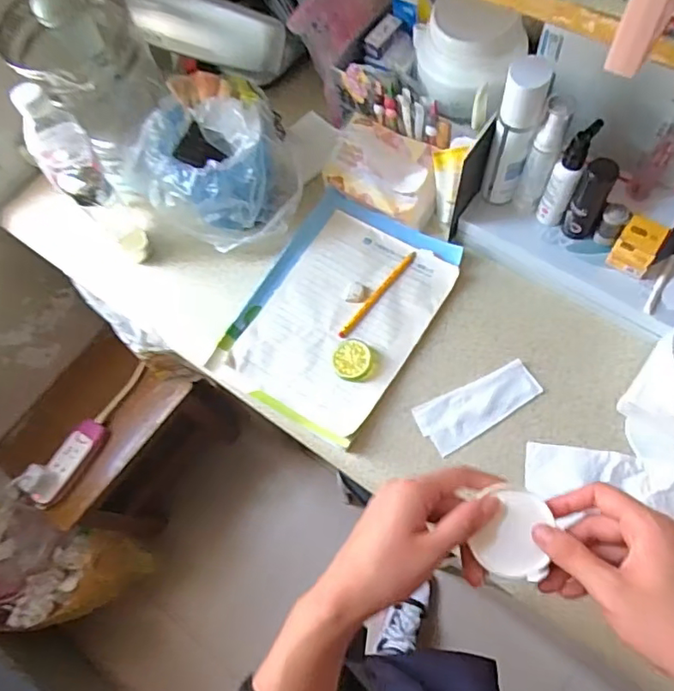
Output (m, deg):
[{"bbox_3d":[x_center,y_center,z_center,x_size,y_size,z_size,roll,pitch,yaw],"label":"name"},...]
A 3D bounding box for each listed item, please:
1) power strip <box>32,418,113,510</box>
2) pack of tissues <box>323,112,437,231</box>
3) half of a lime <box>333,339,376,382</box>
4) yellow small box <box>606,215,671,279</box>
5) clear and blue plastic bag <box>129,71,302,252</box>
[{"bbox_3d":[-0.489,0.214,1.034,0.056,0.032,0.171,39,75,-13],"label":"power strip"},{"bbox_3d":[0.058,-0.221,0.714,0.148,0.061,0.088,32,72,14],"label":"pack of tissues"},{"bbox_3d":[0.020,0.016,0.665,0.048,0.016,0.049,-1,68,1],"label":"half of a lime"},{"bbox_3d":[0.326,-0.108,0.619,0.044,0.048,0.048,28,71,12],"label":"yellow small box"},{"bbox_3d":[-0.152,-0.219,0.690,0.177,0.120,0.160,-26,69,-9],"label":"clear and blue plastic bag"}]

